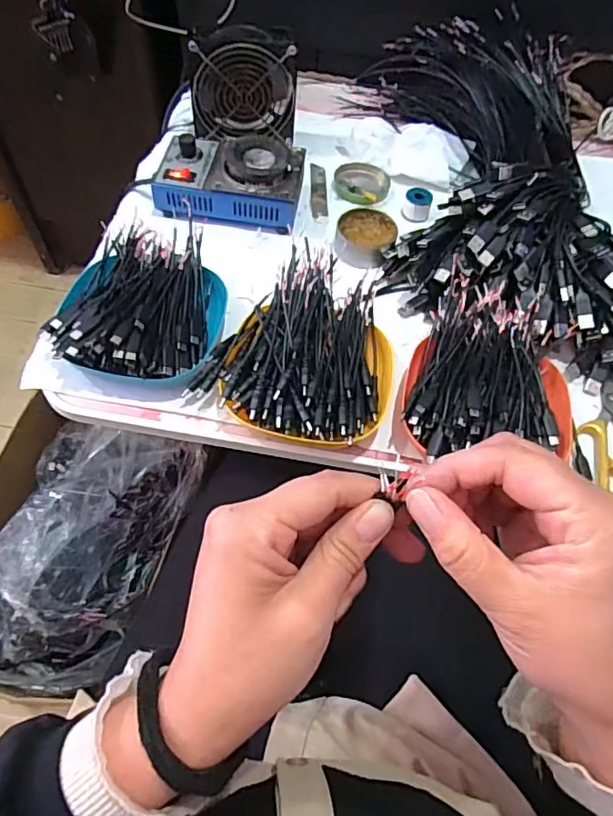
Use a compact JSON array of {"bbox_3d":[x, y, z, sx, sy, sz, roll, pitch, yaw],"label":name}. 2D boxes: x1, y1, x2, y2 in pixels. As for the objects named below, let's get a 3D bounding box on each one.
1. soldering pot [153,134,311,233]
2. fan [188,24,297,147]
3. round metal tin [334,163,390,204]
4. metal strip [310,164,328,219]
[{"bbox_3d":[-0.081,-0.249,0.583,0.152,0.055,0.095,6,59,-1],"label":"soldering pot"},{"bbox_3d":[-0.073,-0.371,0.625,0.121,0.107,0.057,-3,59,-6],"label":"fan"},{"bbox_3d":[0.064,-0.268,0.643,0.065,0.018,0.066,2,59,-3],"label":"round metal tin"},{"bbox_3d":[0.014,-0.256,0.634,0.019,0.004,0.098,0,59,-4],"label":"metal strip"}]

